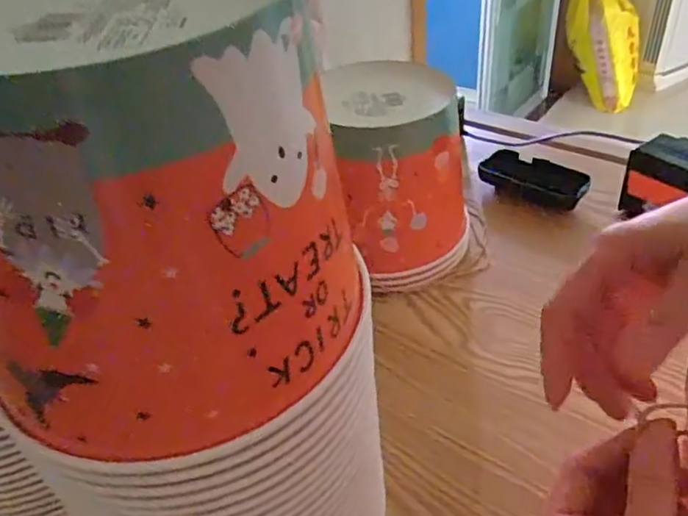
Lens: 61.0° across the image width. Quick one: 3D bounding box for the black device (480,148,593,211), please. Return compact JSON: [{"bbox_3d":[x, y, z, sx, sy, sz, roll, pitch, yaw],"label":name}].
[{"bbox_3d":[0.195,-0.080,0.605,0.100,0.023,0.059,25,48,32],"label":"black device"}]

